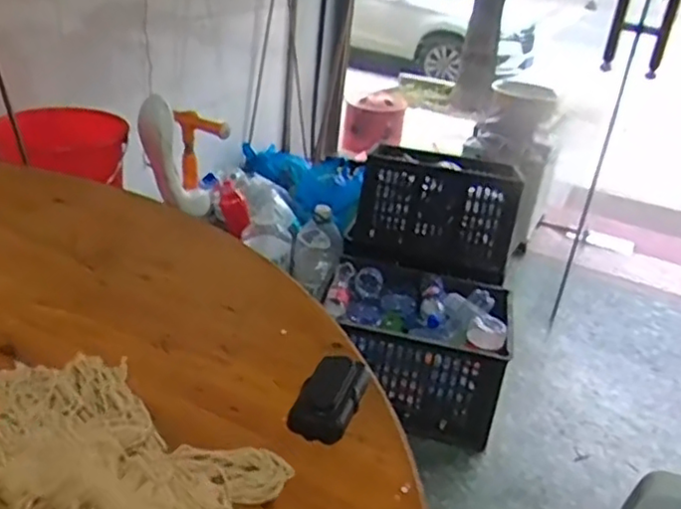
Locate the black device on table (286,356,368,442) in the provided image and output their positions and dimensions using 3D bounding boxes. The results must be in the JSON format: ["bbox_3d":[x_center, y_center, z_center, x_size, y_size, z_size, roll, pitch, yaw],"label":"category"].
[{"bbox_3d":[-0.007,0.130,0.639,0.051,0.025,0.100,15,28,15],"label":"black device on table"}]

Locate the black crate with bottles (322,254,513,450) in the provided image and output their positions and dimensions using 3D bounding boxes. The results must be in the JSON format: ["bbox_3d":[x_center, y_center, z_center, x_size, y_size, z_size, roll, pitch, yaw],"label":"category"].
[{"bbox_3d":[0.195,0.234,1.847,0.475,0.334,0.360,11,27,6],"label":"black crate with bottles"}]

